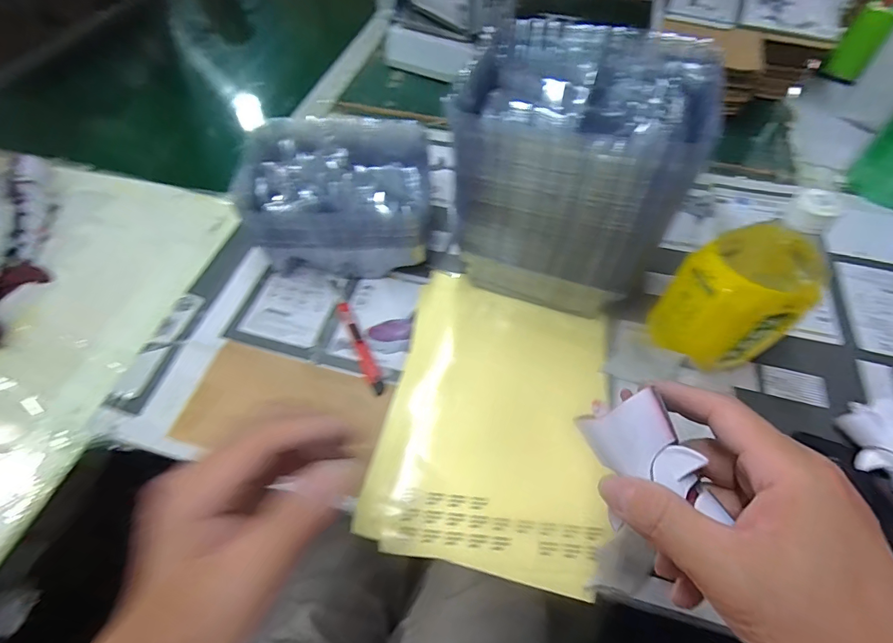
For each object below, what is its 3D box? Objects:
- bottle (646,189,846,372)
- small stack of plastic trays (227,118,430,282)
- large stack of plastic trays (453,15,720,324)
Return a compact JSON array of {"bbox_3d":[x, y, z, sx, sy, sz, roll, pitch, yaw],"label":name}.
[{"bbox_3d":[0.268,-0.025,0.370,0.094,0.196,0.079,-14,59,-9],"label":"bottle"},{"bbox_3d":[-0.129,-0.152,0.508,0.210,0.111,0.181,1,58,1],"label":"small stack of plastic trays"},{"bbox_3d":[0.114,-0.136,0.428,0.186,0.222,0.139,19,60,12],"label":"large stack of plastic trays"}]

